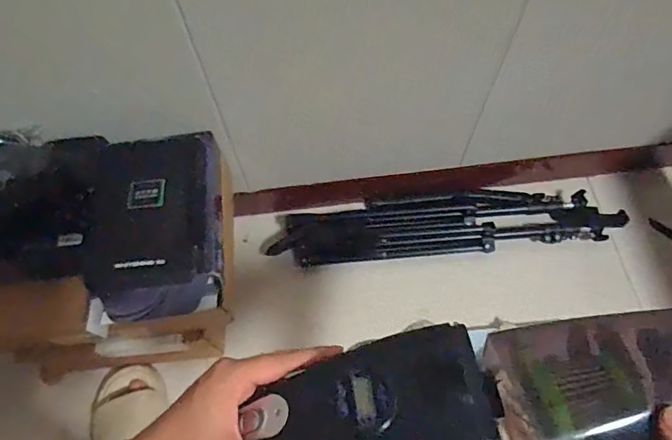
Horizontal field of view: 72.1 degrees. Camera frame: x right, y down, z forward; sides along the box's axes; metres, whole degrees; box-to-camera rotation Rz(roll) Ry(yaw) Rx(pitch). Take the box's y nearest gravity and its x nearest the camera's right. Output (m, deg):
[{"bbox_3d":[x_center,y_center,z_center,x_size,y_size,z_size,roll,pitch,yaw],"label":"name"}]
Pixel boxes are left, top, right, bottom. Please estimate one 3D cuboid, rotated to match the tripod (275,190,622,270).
[{"bbox_3d":[0.207,0.008,0.902,0.630,0.068,0.118,-3,64,-1],"label":"tripod"}]

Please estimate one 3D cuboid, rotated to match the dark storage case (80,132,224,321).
[{"bbox_3d":[-0.232,0.006,0.597,0.155,0.074,0.221,-3,64,-1],"label":"dark storage case"}]

